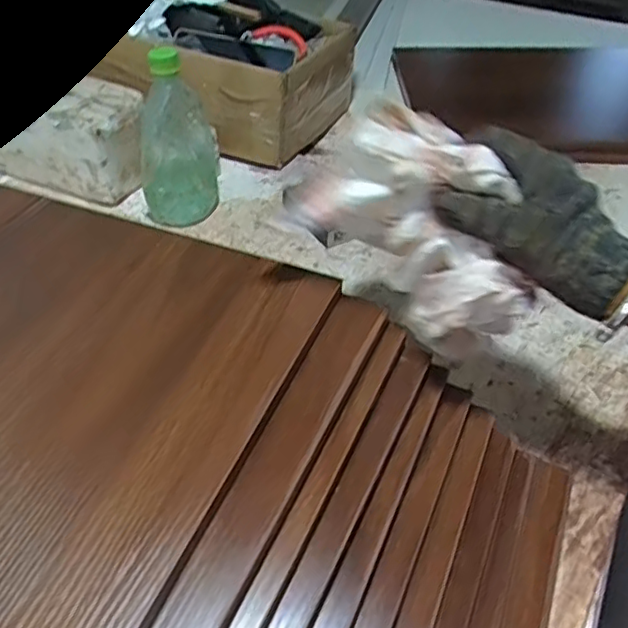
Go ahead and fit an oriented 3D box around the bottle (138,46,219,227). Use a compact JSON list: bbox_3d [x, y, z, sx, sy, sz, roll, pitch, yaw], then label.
[{"bbox_3d":[-0.153,-0.196,0.690,0.083,0.183,0.071,-4,45,-7],"label":"bottle"}]

